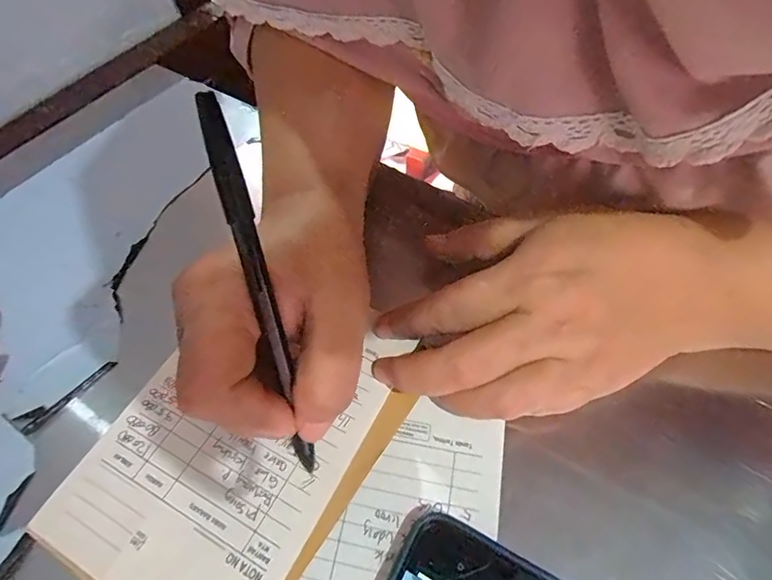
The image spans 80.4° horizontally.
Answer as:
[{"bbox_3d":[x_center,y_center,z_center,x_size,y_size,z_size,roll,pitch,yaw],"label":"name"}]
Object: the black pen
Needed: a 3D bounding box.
[{"bbox_3d":[-0.044,0.006,0.168,0.009,0.144,0.005,-11,21,-4],"label":"black pen"}]

